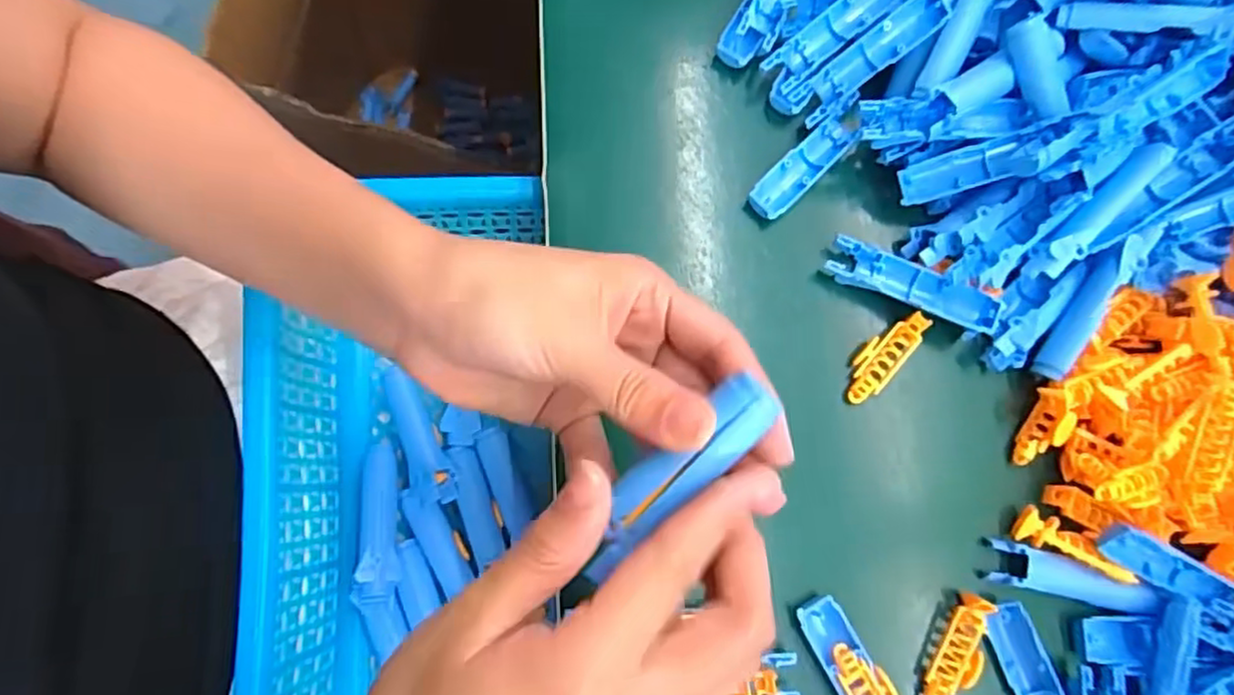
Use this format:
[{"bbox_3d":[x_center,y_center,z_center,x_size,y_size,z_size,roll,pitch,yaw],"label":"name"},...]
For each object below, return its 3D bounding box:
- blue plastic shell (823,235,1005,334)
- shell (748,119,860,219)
[{"bbox_3d":[0.135,-0.028,0.314,0.077,0.011,0.019,25,76,-1],"label":"blue plastic shell"},{"bbox_3d":[0.090,-0.086,0.327,0.066,0.009,0.018,-43,86,-13],"label":"shell"}]

